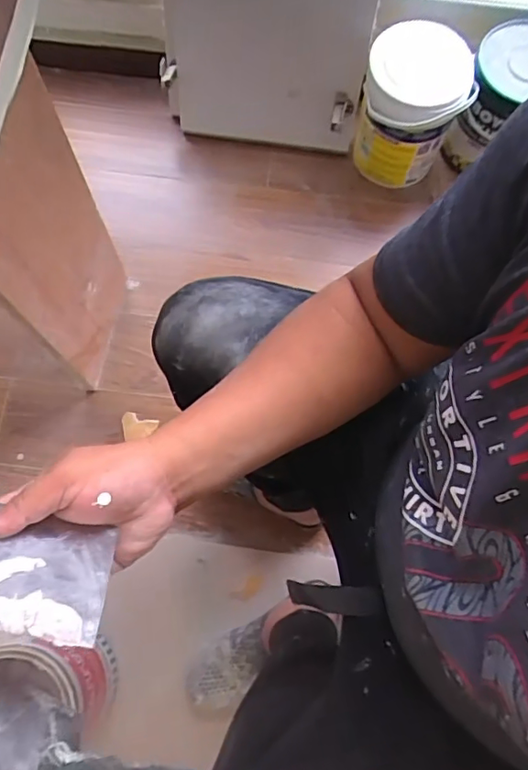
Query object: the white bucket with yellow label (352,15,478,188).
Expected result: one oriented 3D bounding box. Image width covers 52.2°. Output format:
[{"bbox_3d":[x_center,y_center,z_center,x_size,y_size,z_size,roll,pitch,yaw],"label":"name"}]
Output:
[{"bbox_3d":[0.260,-0.489,0.968,0.177,0.218,0.189,14,74,3],"label":"white bucket with yellow label"}]

